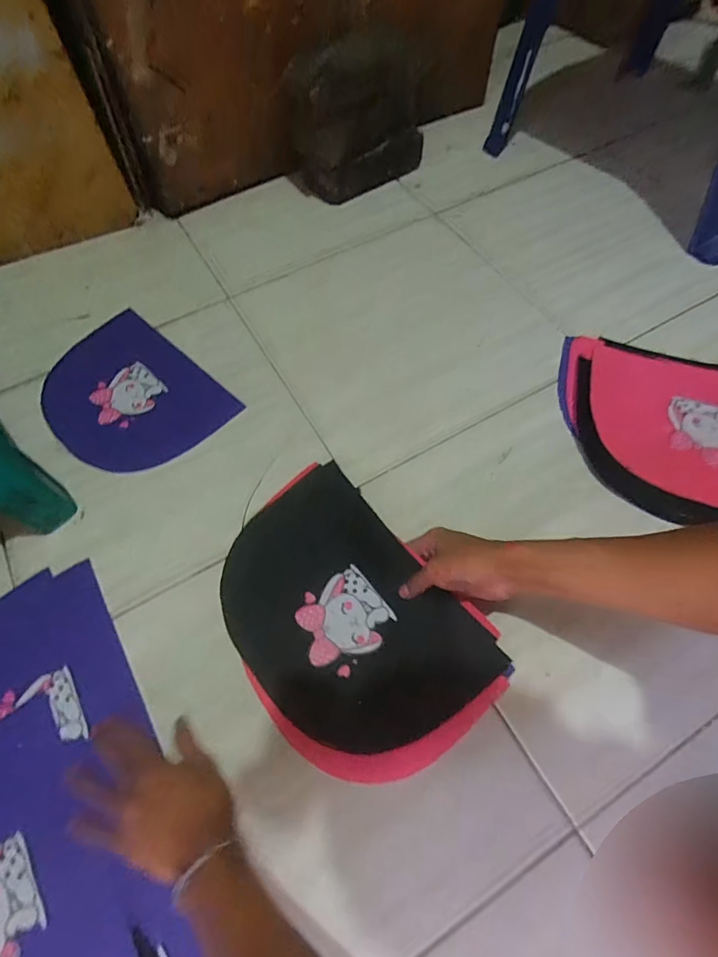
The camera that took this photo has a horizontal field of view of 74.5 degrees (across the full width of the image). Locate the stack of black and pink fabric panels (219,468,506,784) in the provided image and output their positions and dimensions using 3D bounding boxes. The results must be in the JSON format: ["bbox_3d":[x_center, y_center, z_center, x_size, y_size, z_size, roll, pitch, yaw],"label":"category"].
[{"bbox_3d":[-0.021,0.145,0.507,0.216,0.035,0.319,-37,67,-16],"label":"stack of black and pink fabric panels"}]

